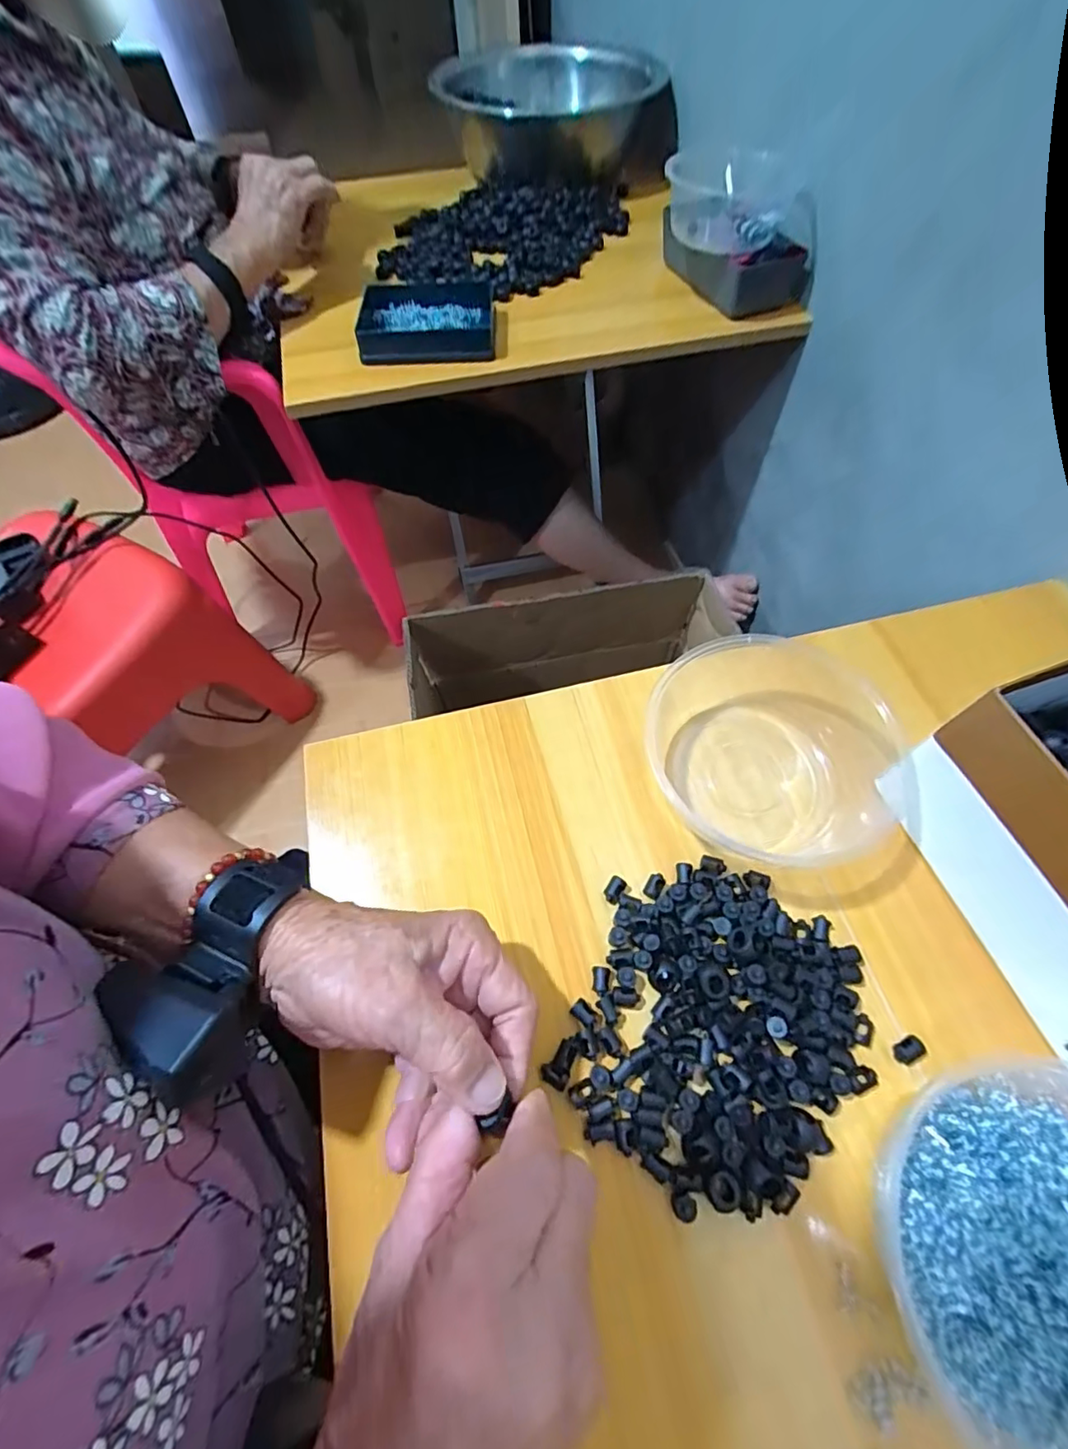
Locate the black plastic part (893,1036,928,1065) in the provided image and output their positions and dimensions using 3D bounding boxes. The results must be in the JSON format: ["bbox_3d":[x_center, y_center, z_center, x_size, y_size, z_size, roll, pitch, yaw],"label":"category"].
[{"bbox_3d":[0.192,0.166,0.282,0.015,0.009,0.009,-29,65,-15],"label":"black plastic part"}]

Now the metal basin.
[{"bbox_3d":[0.011,-0.885,0.803,0.291,0.099,0.323,35,67,18],"label":"metal basin"}]

